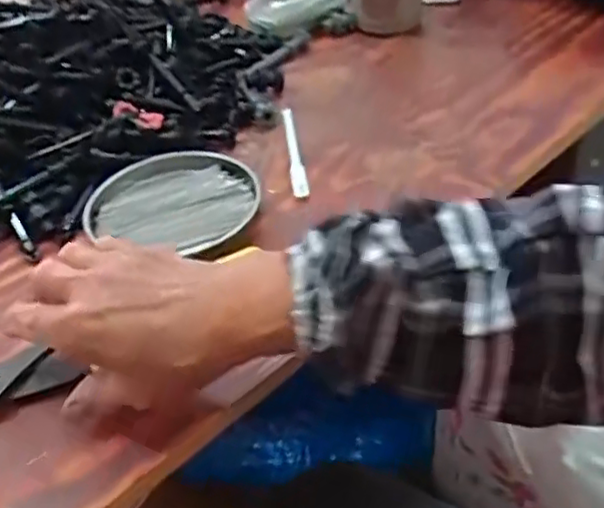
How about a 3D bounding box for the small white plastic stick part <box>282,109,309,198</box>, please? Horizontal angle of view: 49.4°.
[{"bbox_3d":[-0.009,-0.097,0.581,0.012,0.011,0.133,-9,40,-2],"label":"small white plastic stick part"}]

